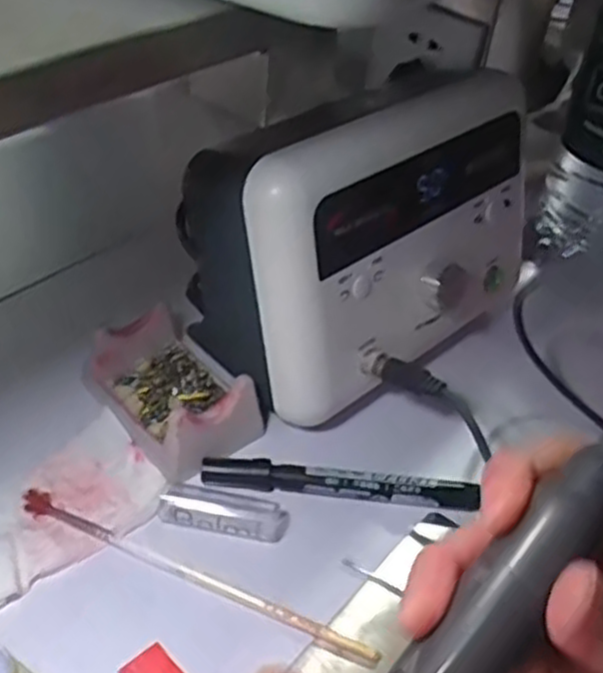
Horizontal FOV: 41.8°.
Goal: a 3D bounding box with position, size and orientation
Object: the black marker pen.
[{"bbox_3d":[0.018,0.076,0.412,0.139,0.015,0.016,7,40,0],"label":"black marker pen"}]

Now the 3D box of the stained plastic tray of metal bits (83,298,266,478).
[{"bbox_3d":[-0.070,0.027,0.443,0.065,0.035,0.103,-27,50,-34],"label":"stained plastic tray of metal bits"}]

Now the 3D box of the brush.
[{"bbox_3d":[-0.052,0.111,0.372,0.186,0.004,0.012,21,42,16],"label":"brush"}]

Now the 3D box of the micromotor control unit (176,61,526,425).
[{"bbox_3d":[0.050,-0.066,0.483,0.122,0.153,0.240,33,46,28],"label":"micromotor control unit"}]

